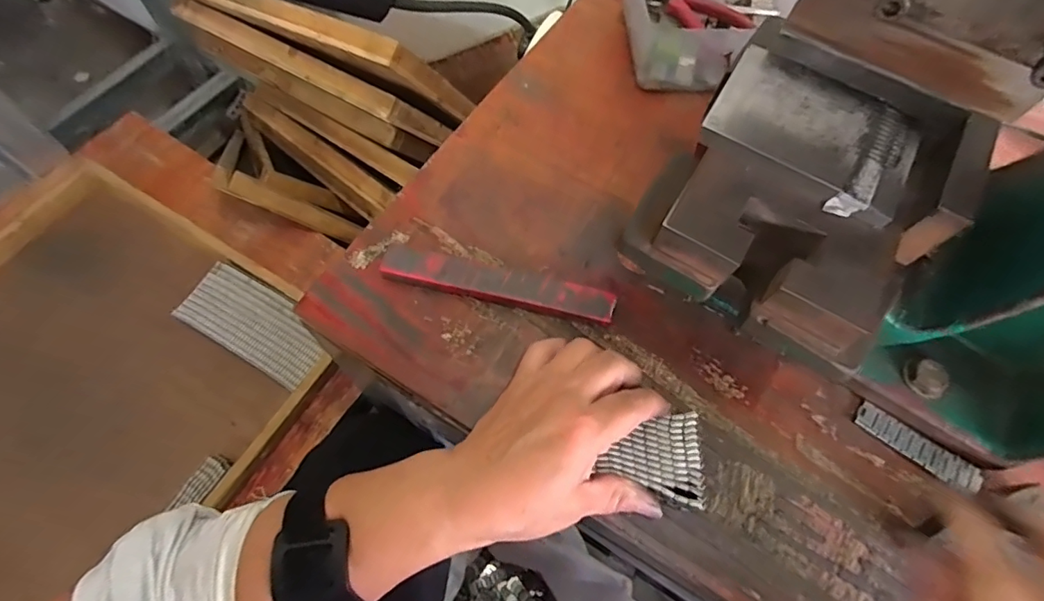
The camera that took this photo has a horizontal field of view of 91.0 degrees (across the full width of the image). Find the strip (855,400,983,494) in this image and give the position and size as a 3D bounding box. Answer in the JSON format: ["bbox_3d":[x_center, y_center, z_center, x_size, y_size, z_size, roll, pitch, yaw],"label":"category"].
[{"bbox_3d":[0.237,0.088,0.307,0.071,0.004,0.019,34,69,12],"label":"strip"}]

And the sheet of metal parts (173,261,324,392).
[{"bbox_3d":[-0.274,0.023,0.532,0.161,0.014,0.072,29,68,10],"label":"sheet of metal parts"}]

